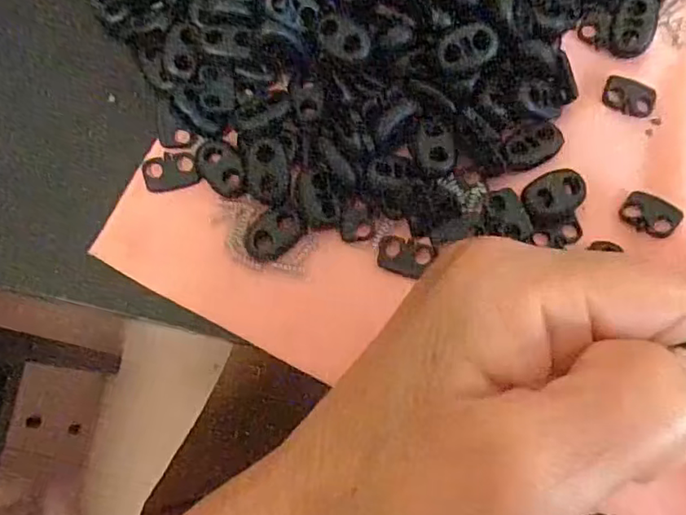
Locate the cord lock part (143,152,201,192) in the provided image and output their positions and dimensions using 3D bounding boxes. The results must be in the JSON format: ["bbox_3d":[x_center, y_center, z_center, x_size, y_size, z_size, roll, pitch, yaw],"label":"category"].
[{"bbox_3d":[-0.058,-0.029,0.202,0.017,0.004,0.013,-17,77,-3],"label":"cord lock part"}]

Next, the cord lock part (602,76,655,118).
[{"bbox_3d":[0.100,-0.057,0.209,0.017,0.004,0.014,11,77,4],"label":"cord lock part"}]

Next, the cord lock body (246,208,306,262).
[{"bbox_3d":[-0.023,-0.008,0.198,0.020,0.004,0.013,-40,79,-8],"label":"cord lock body"}]

